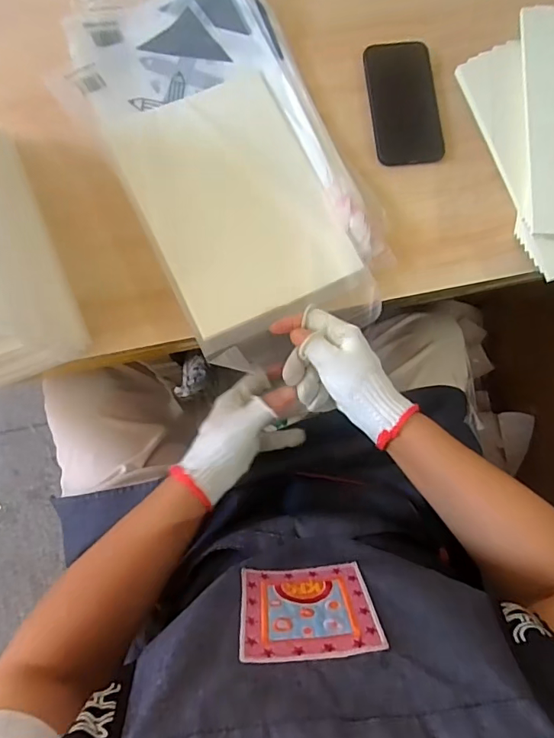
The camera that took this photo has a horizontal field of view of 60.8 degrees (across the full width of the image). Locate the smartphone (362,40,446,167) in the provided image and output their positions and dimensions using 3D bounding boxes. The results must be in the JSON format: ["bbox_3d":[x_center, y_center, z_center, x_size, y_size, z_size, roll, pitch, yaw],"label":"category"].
[{"bbox_3d":[0.145,-0.307,0.540,0.076,0.014,0.144,-8,82,-3],"label":"smartphone"}]

